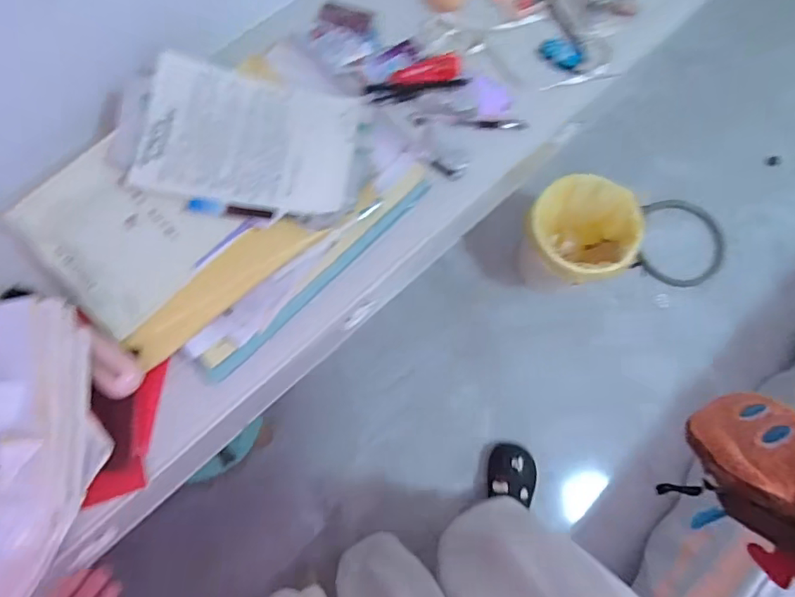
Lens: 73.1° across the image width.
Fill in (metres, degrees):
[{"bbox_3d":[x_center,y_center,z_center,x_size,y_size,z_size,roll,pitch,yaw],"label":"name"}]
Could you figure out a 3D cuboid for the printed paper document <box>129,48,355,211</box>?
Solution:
[{"bbox_3d":[-0.178,-0.192,0.643,0.244,0.013,0.172,11,75,-2],"label":"printed paper document"}]

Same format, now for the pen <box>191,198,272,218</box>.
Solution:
[{"bbox_3d":[-0.192,-0.102,0.619,0.093,0.012,0.016,5,73,0],"label":"pen"}]

